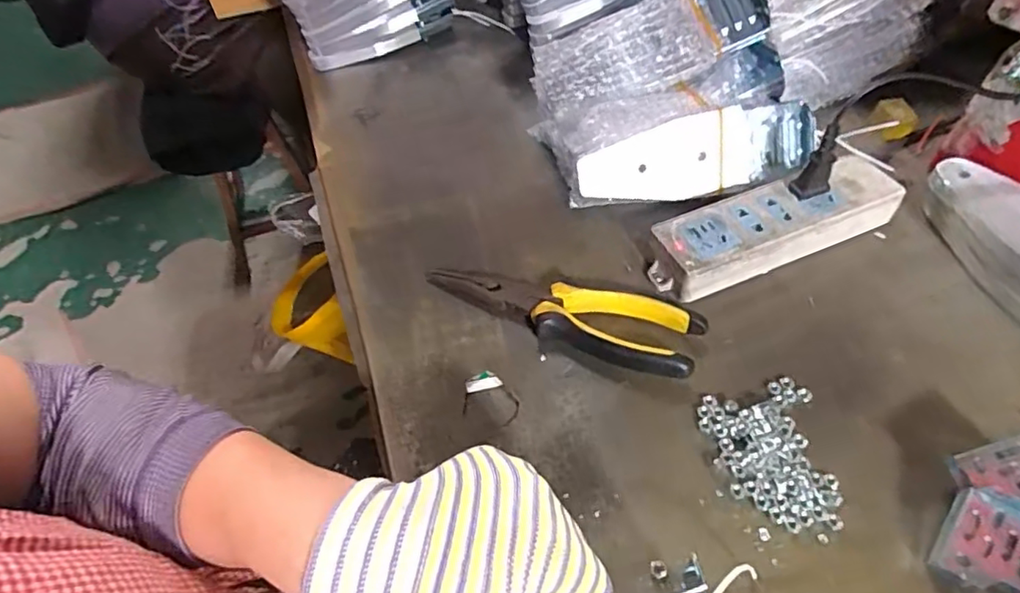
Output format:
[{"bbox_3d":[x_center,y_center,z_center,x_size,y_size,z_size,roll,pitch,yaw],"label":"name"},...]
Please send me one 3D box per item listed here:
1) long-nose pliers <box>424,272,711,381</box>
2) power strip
[{"bbox_3d":[0.030,0.009,0.397,0.191,0.023,0.048,17,55,17],"label":"long-nose pliers"},{"bbox_3d":[0.188,-0.049,0.423,0.181,0.036,0.052,-20,53,-11],"label":"power strip"}]

